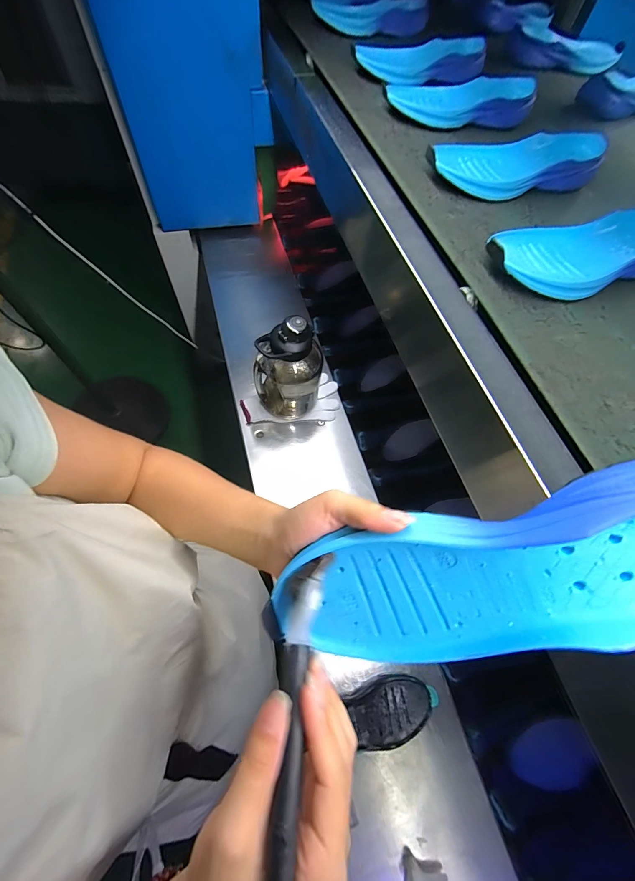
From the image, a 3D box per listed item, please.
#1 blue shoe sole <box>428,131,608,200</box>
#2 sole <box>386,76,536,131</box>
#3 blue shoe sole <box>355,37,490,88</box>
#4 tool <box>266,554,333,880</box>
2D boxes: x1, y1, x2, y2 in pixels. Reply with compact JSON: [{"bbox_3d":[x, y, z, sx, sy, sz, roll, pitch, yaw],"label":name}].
[{"bbox_3d":[0.272,-0.381,0.459,0.233,0.031,0.084,-15,67,-8],"label":"blue shoe sole"},{"bbox_3d":[0.229,-0.535,0.529,0.232,0.036,0.081,2,66,0],"label":"sole"},{"bbox_3d":[0.186,-0.657,0.584,0.238,0.042,0.079,-19,68,-9],"label":"blue shoe sole"},{"bbox_3d":[-0.012,0.152,0.172,0.025,0.019,0.178,5,57,1],"label":"tool"}]

